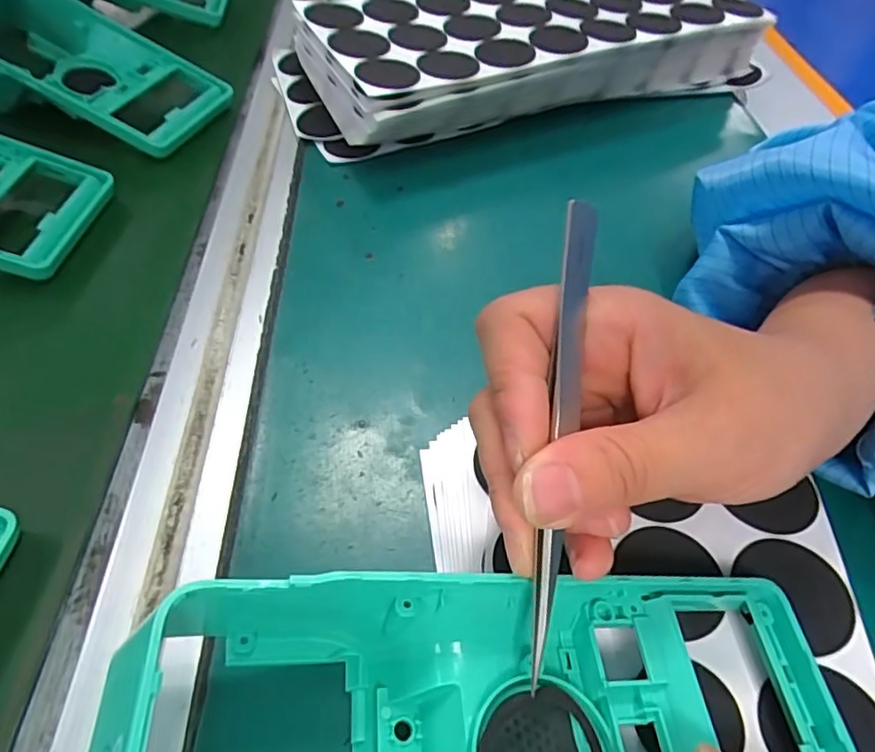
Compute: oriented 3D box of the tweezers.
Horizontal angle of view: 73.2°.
[{"bbox_3d":[0.031,0.016,0.148,0.008,0.007,0.122,5,86,7],"label":"tweezers"}]

